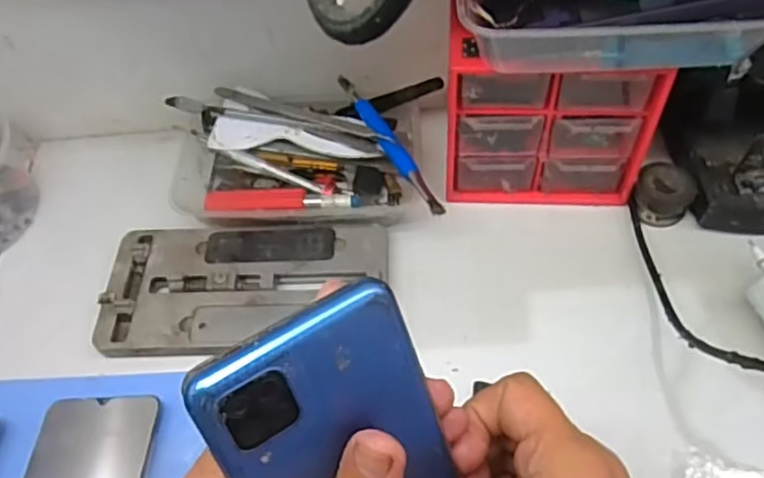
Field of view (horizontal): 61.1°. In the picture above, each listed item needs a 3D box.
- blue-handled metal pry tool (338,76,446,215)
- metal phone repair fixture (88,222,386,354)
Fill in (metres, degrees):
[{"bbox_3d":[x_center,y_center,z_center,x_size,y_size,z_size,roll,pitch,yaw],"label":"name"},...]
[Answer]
[{"bbox_3d":[0.003,-0.066,0.436,0.012,0.011,0.136,-25,57,-13],"label":"blue-handled metal pry tool"},{"bbox_3d":[-0.086,0.030,0.413,0.176,0.018,0.090,-2,55,3],"label":"metal phone repair fixture"}]

